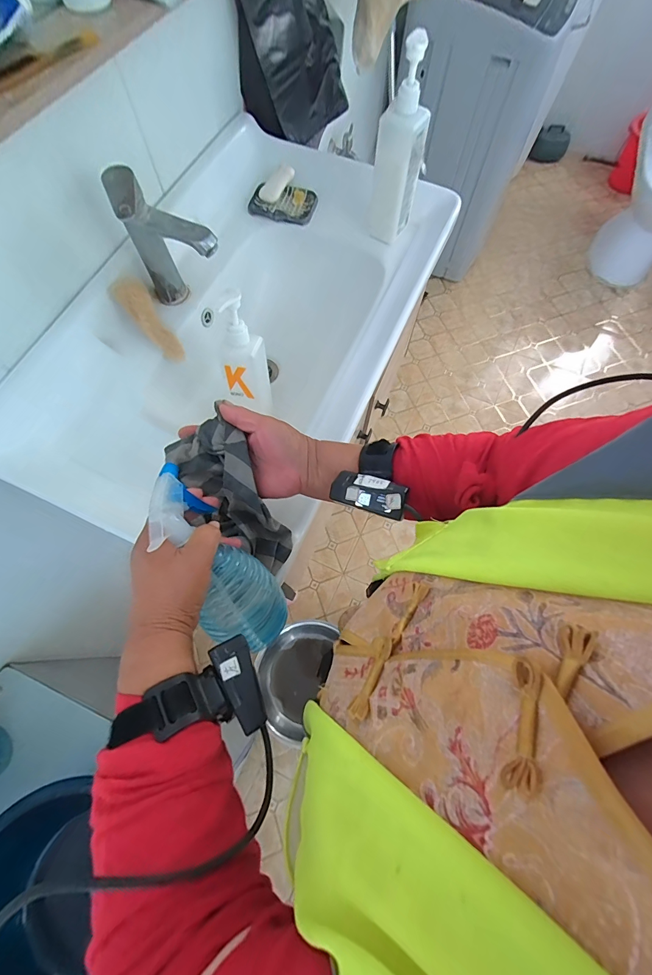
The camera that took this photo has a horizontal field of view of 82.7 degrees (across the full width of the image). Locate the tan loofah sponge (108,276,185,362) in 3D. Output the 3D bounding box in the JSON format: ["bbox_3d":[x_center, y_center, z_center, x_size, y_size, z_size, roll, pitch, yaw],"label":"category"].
[{"bbox_3d":[-0.282,-0.268,0.606,0.053,0.044,0.136,-41,111,-15],"label":"tan loofah sponge"}]

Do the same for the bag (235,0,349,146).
[{"bbox_3d":[-0.043,-0.796,0.565,0.216,0.426,0.070,-32,71,-12],"label":"bag"}]

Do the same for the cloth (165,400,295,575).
[{"bbox_3d":[-0.099,0.019,0.415,0.083,0.054,0.179,-34,111,-13],"label":"cloth"}]

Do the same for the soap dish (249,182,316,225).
[{"bbox_3d":[-0.082,-0.537,0.701,0.121,0.021,0.079,12,68,5],"label":"soap dish"}]

